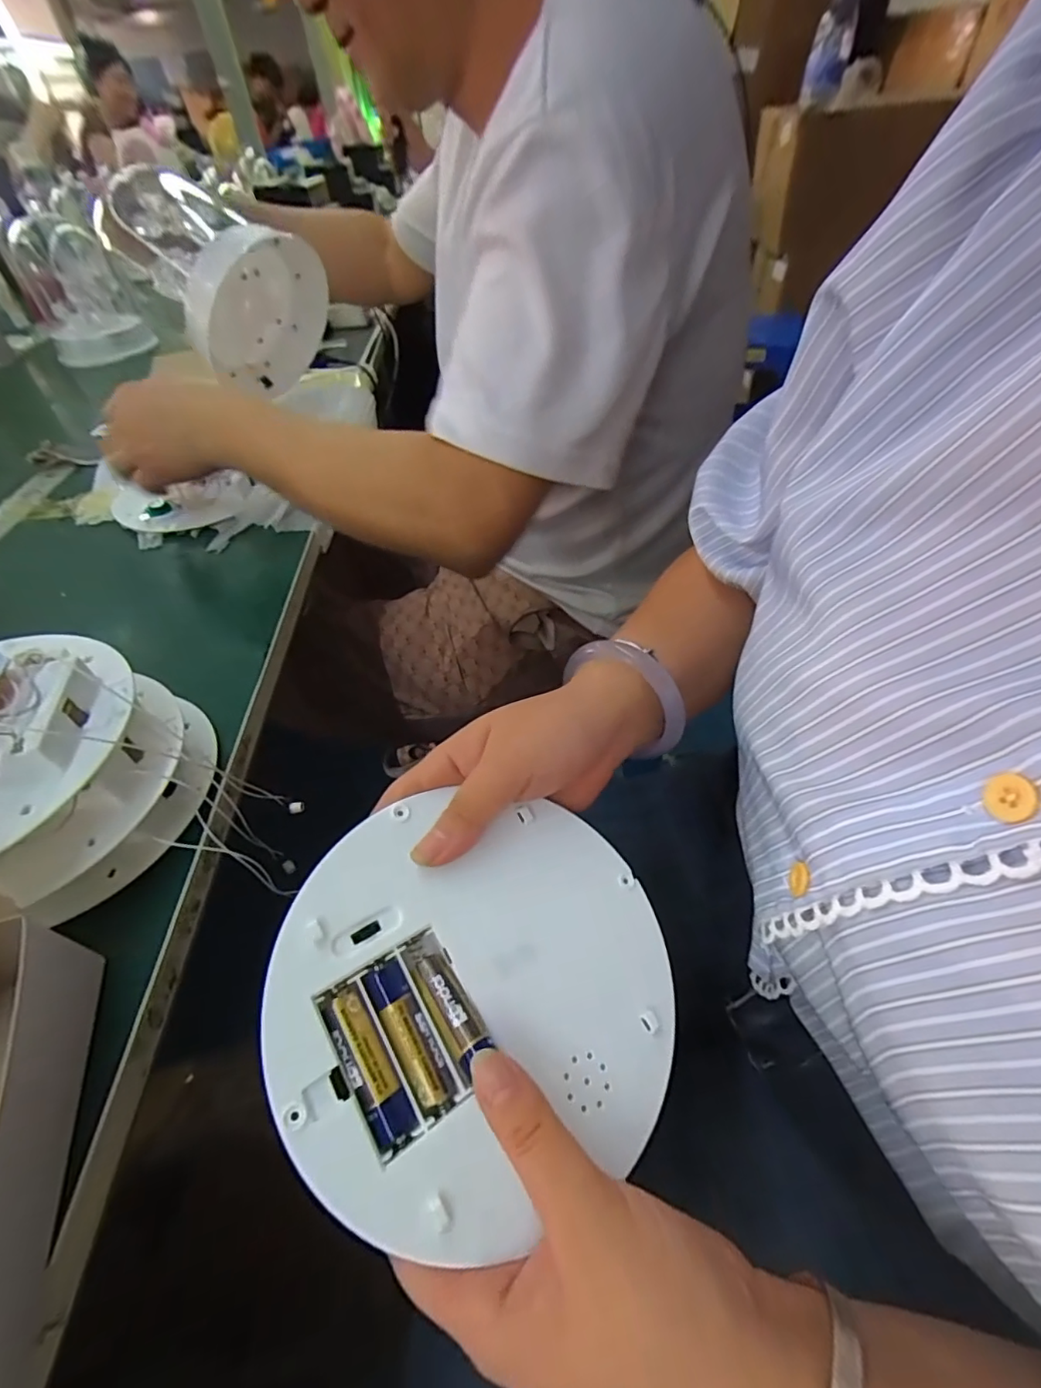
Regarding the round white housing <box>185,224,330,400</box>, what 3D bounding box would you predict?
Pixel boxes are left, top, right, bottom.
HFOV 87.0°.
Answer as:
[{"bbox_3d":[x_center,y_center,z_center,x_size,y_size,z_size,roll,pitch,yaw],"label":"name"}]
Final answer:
[{"bbox_3d":[-0.257,-0.390,0.562,0.050,0.151,0.161,51,41,1],"label":"round white housing"}]

